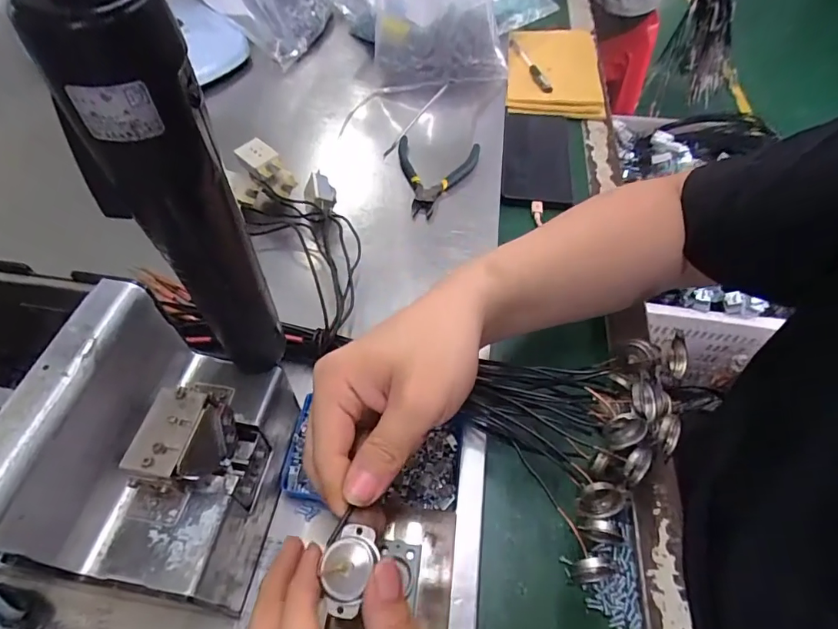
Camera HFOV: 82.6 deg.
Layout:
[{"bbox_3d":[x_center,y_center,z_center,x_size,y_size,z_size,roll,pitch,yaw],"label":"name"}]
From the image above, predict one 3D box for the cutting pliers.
[{"bbox_3d":[0.010,-0.148,0.502,0.090,0.011,0.129,12,54,7],"label":"cutting pliers"}]

